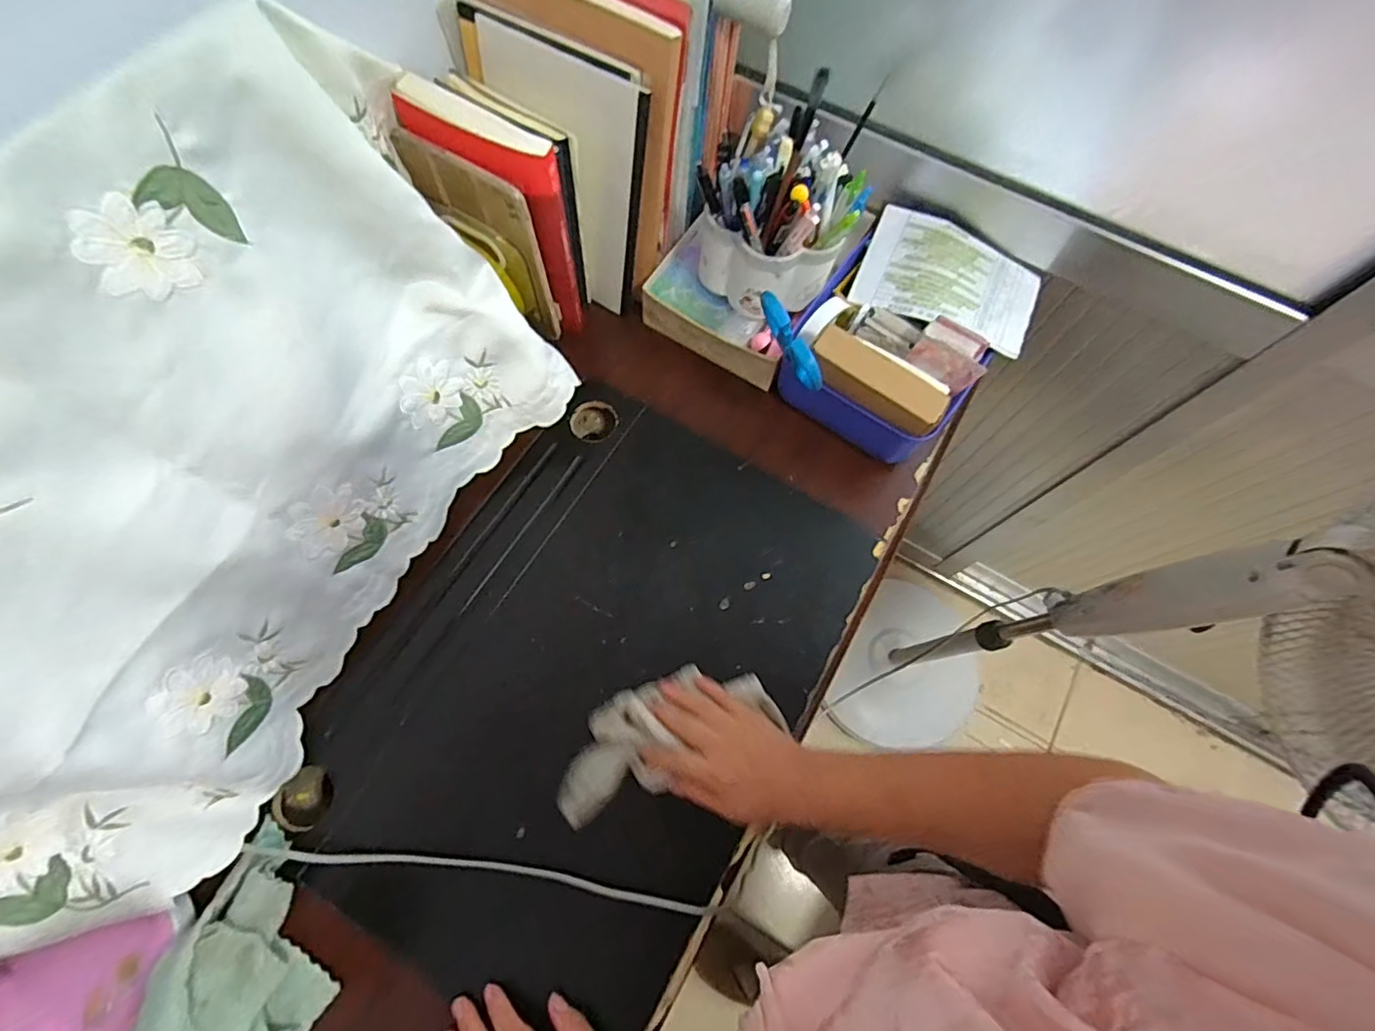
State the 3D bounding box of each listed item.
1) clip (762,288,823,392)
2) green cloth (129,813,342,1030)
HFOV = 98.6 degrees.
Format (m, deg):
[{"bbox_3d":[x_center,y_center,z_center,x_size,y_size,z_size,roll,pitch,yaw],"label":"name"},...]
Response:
[{"bbox_3d":[0.091,-0.155,0.530,0.013,0.039,0.091,-29,73,-12],"label":"clip"},{"bbox_3d":[-0.346,0.380,0.442,0.108,0.063,0.229,21,70,6],"label":"green cloth"}]

